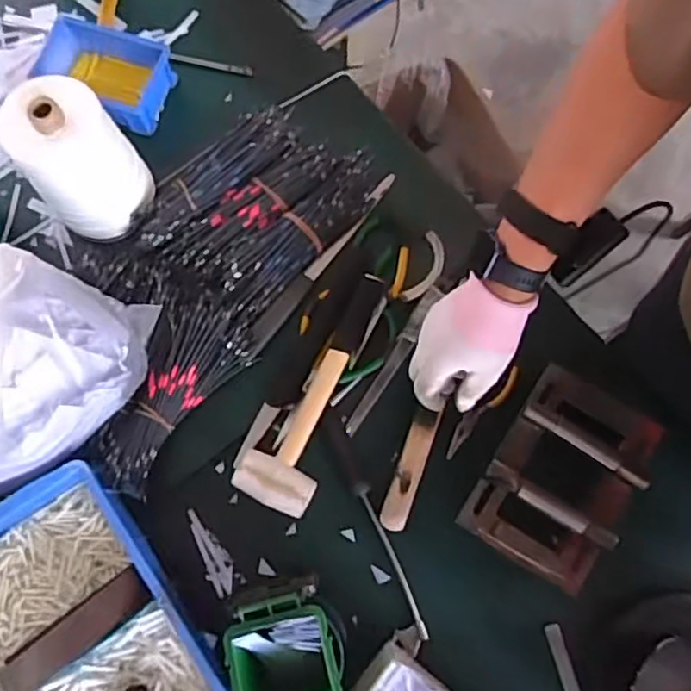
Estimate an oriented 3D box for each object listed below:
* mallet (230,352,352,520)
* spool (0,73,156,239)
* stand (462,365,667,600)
[{"bbox_3d":[-0.043,0.082,0.661,0.081,0.038,0.170,23,76,7],"label":"mallet"},{"bbox_3d":[-0.274,-0.189,0.674,0.101,0.162,0.092,0,75,0],"label":"spool"},{"bbox_3d":[0.222,0.132,0.666,0.141,0.056,0.201,32,77,8],"label":"stand"}]

